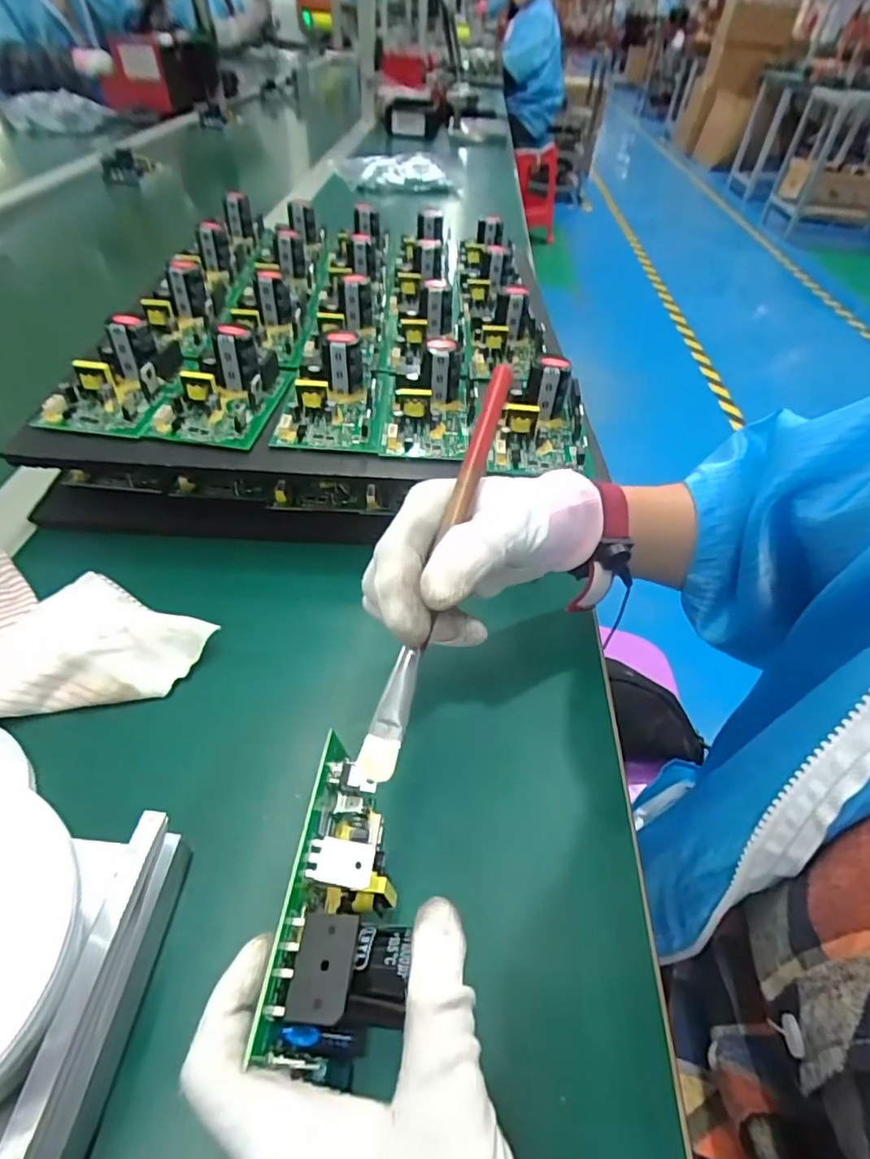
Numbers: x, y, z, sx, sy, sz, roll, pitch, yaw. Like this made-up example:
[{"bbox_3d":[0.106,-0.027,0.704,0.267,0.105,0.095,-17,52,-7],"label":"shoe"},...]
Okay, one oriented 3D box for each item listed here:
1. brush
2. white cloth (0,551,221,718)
[{"bbox_3d":[0.002,-0.006,0.245,0.016,0.018,0.193,16,76,7],"label":"brush"},{"bbox_3d":[-0.227,0.036,0.323,0.177,0.021,0.109,11,47,5],"label":"white cloth"}]

